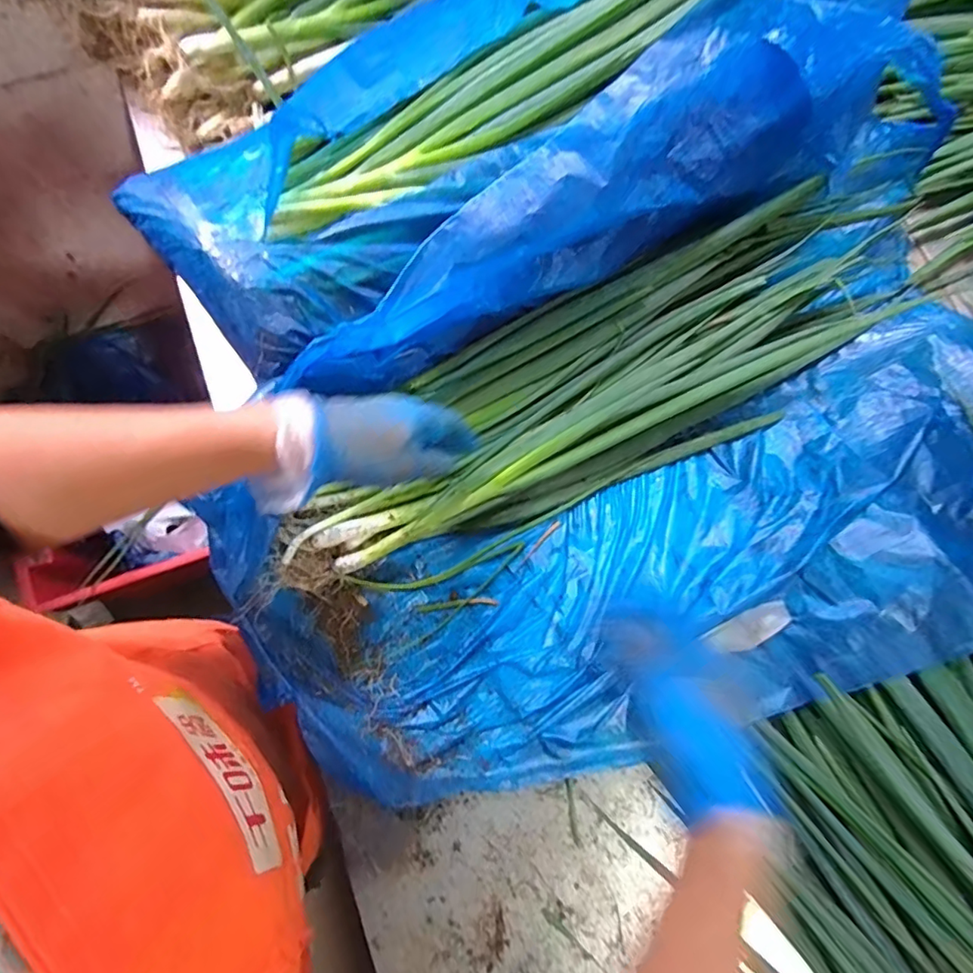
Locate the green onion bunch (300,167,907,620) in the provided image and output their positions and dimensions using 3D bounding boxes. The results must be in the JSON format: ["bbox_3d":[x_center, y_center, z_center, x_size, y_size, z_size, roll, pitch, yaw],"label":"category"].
[{"bbox_3d":[0.102,-0.089,0.536,0.652,0.090,0.195,-32,80,-6],"label":"green onion bunch"}]

